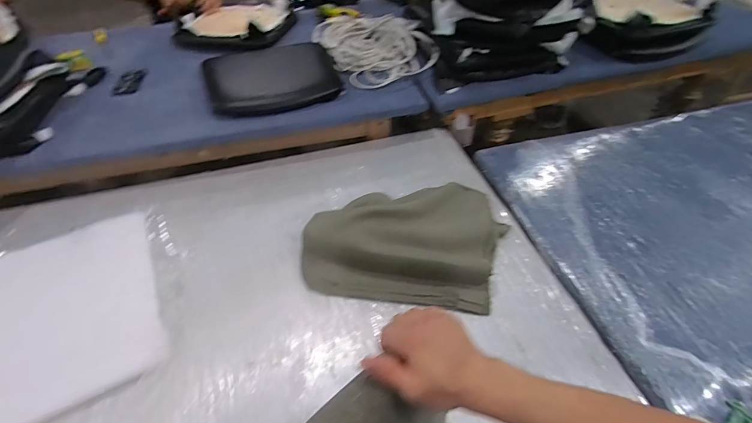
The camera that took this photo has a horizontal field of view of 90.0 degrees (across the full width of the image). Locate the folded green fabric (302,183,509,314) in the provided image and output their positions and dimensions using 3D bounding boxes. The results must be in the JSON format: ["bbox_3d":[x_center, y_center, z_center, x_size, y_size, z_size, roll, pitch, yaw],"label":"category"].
[{"bbox_3d":[0.083,0.032,0.989,0.509,0.126,0.391,7,49,7],"label":"folded green fabric"}]

